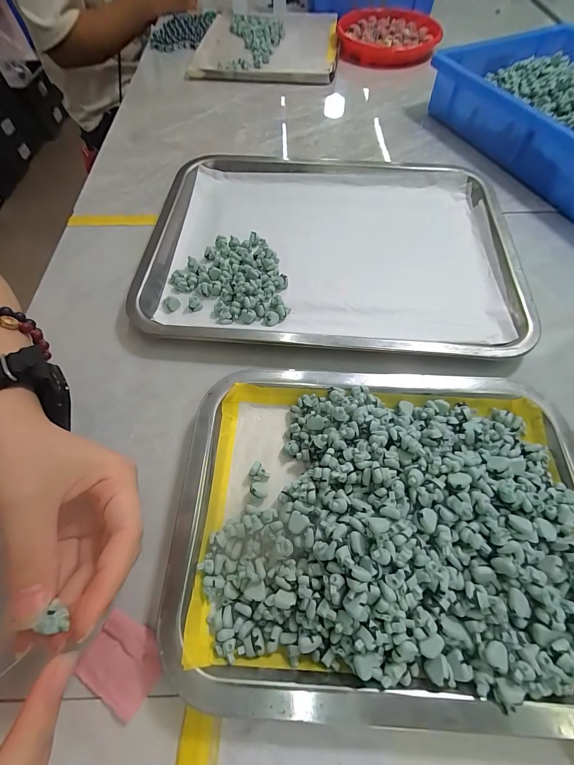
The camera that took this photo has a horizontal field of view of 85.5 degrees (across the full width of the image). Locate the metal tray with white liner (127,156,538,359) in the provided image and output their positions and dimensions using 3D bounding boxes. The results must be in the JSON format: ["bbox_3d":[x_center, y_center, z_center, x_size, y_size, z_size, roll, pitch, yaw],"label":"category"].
[{"bbox_3d":[0.043,-0.142,0.317,0.347,0.025,0.268,4,63,3],"label":"metal tray with white liner"}]

